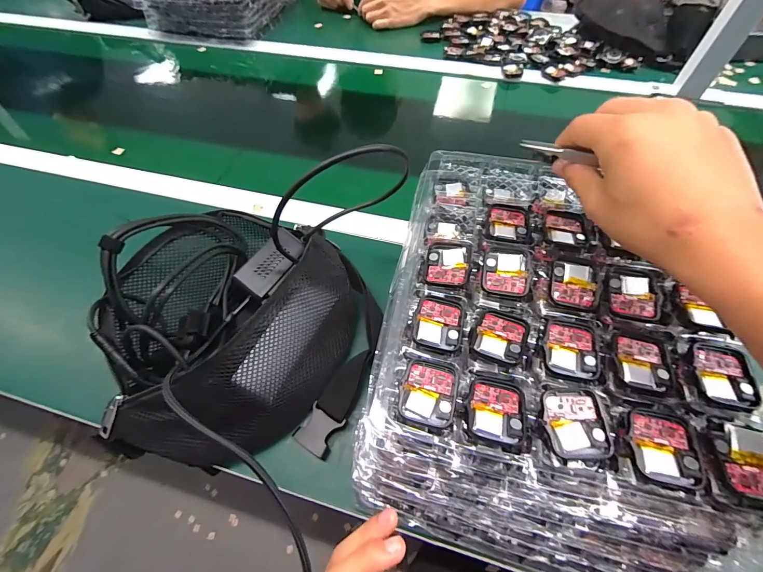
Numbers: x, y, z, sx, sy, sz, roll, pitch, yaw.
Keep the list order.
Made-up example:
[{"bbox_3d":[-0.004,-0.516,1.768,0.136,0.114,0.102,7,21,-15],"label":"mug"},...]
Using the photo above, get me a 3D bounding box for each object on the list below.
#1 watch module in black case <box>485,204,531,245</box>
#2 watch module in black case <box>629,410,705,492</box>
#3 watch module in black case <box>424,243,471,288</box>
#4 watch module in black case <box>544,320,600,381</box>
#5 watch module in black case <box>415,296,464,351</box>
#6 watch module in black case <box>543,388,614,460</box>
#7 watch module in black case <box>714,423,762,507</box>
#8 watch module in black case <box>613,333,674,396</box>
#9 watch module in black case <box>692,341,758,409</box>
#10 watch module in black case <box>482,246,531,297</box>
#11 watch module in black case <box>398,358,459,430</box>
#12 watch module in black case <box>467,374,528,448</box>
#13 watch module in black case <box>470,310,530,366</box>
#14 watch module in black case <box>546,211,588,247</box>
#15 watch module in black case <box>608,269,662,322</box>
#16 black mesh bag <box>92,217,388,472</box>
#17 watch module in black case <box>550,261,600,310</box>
[{"bbox_3d":[0.115,-0.056,0.314,0.036,0.008,0.042,10,59,8],"label":"watch module in black case"},{"bbox_3d":[0.175,0.101,0.214,0.034,0.011,0.041,9,59,7],"label":"watch module in black case"},{"bbox_3d":[0.057,-0.019,0.294,0.036,0.011,0.039,7,58,6],"label":"watch module in black case"},{"bbox_3d":[0.140,0.047,0.252,0.036,0.005,0.041,13,59,10],"label":"watch module in black case"},{"bbox_3d":[0.045,0.028,0.266,0.035,0.007,0.040,9,59,7],"label":"watch module in black case"},{"bbox_3d":[0.126,0.089,0.224,0.036,0.009,0.042,-4,58,-1],"label":"watch module in black case"},{"bbox_3d":[0.221,0.107,0.206,0.038,0.010,0.044,17,60,12],"label":"watch module in black case"},{"bbox_3d":[0.185,0.054,0.244,0.037,0.005,0.040,8,59,7],"label":"watch module in black case"},{"bbox_3d":[0.234,0.060,0.236,0.033,0.005,0.041,9,59,7],"label":"watch module in black case"},{"bbox_3d":[0.103,-0.013,0.283,0.036,0.009,0.040,9,59,7],"label":"watch module in black case"},{"bbox_3d":[0.033,0.074,0.239,0.037,0.012,0.042,14,59,10],"label":"watch module in black case"},{"bbox_3d":[0.078,0.083,0.232,0.038,0.007,0.041,14,59,10],"label":"watch module in black case"},{"bbox_3d":[0.089,0.037,0.257,0.036,0.008,0.040,22,61,15],"label":"watch module in black case"},{"bbox_3d":[0.163,-0.051,0.304,0.037,0.006,0.038,9,59,7],"label":"watch module in black case"},{"bbox_3d":[0.198,0.005,0.268,0.037,0.004,0.042,13,59,9],"label":"watch module in black case"},{"bbox_3d":[-0.142,0.034,0.339,0.239,0.106,0.244,6,58,5],"label":"black mesh bag"},{"bbox_3d":[0.154,-0.002,0.274,0.035,0.008,0.038,13,59,9],"label":"watch module in black case"}]

